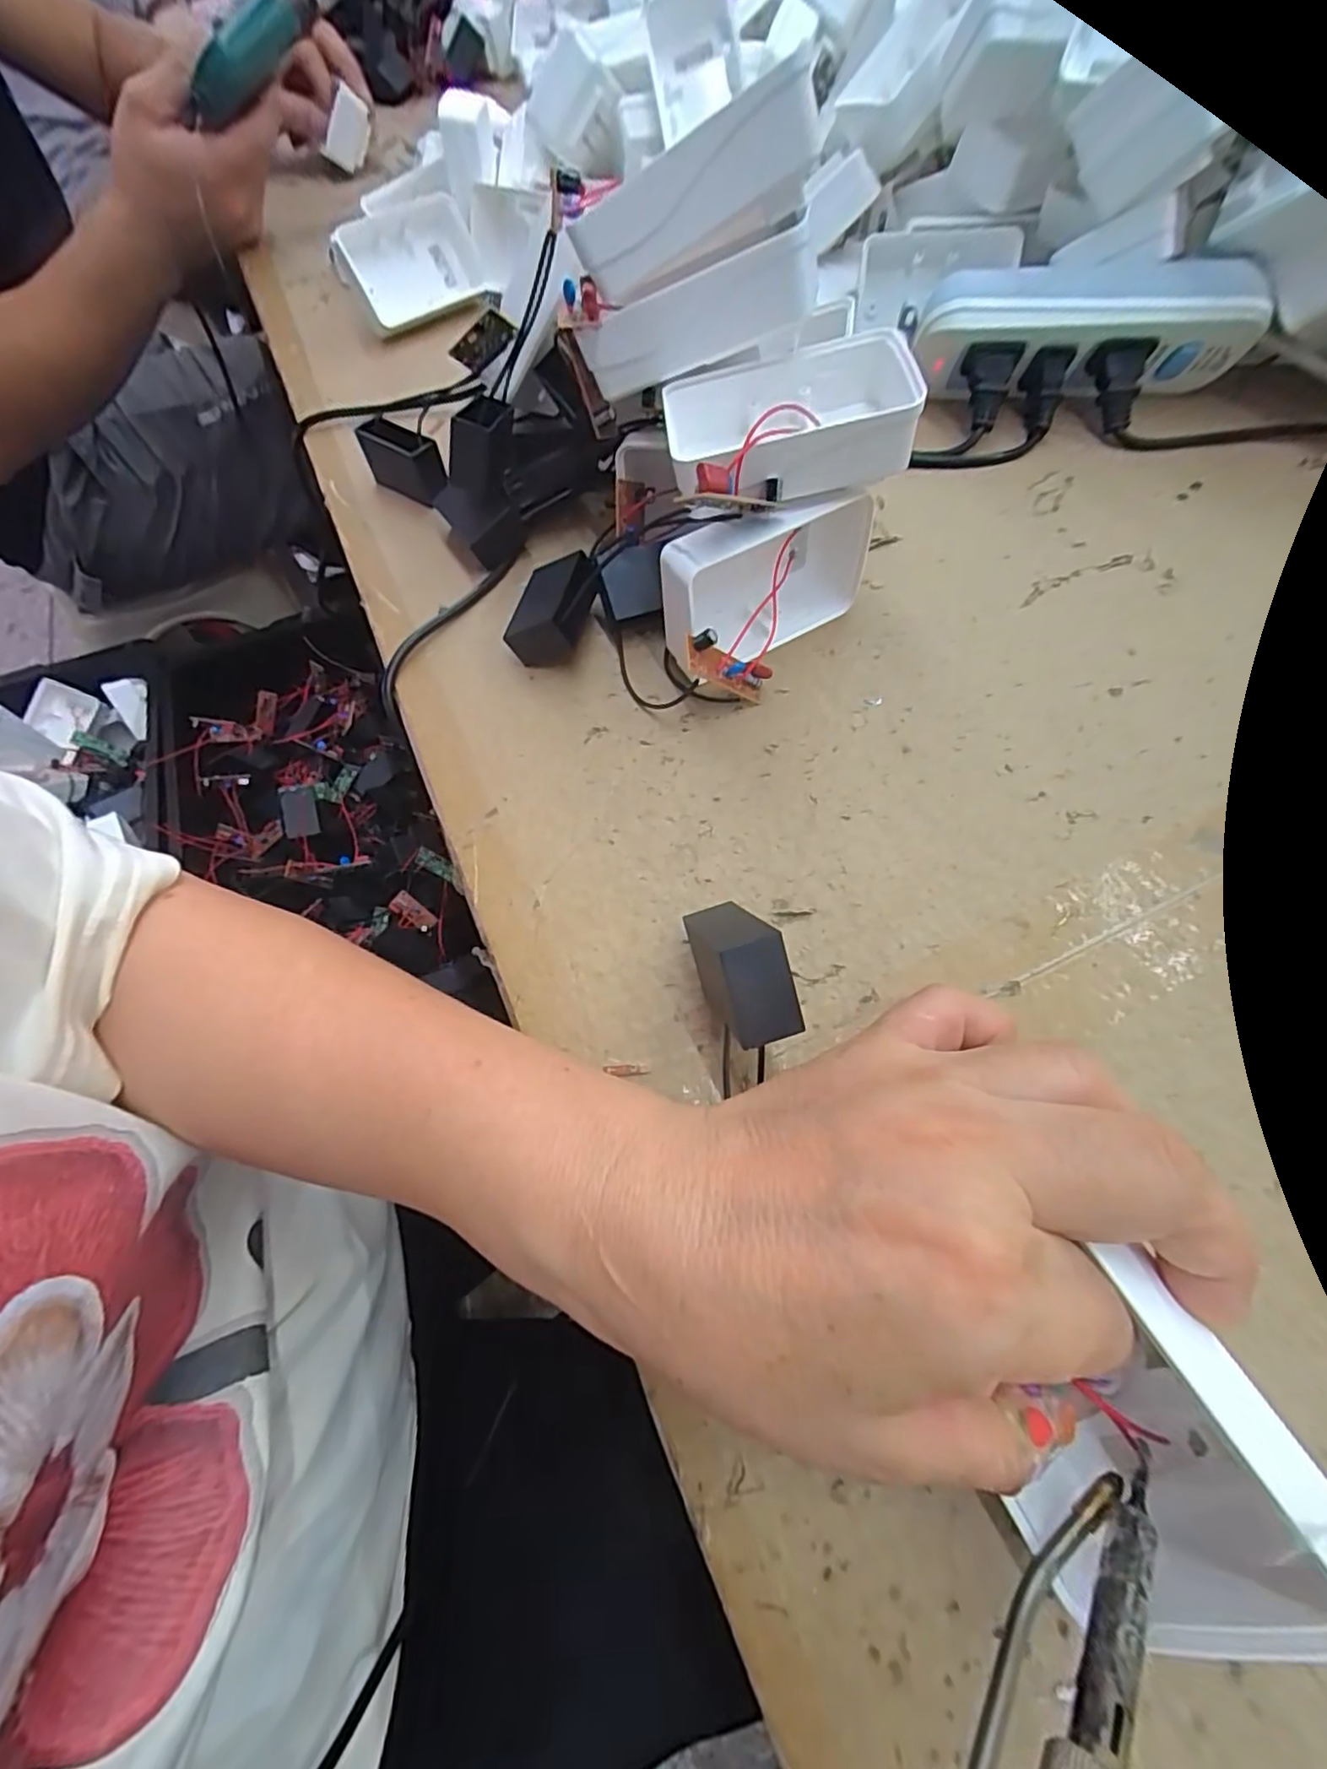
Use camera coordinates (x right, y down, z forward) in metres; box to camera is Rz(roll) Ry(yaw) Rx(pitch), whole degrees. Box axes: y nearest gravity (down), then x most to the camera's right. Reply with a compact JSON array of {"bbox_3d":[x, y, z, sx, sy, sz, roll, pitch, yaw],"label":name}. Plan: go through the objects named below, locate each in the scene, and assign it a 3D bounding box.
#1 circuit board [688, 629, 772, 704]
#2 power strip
[{"bbox_3d":[0.027,-0.087,0.258,0.015,0.044,0.011,-36,54,35],"label":"circuit board"},{"bbox_3d":[0.224,-0.297,0.348,0.168,0.061,0.040,2,62,4],"label":"power strip"}]

